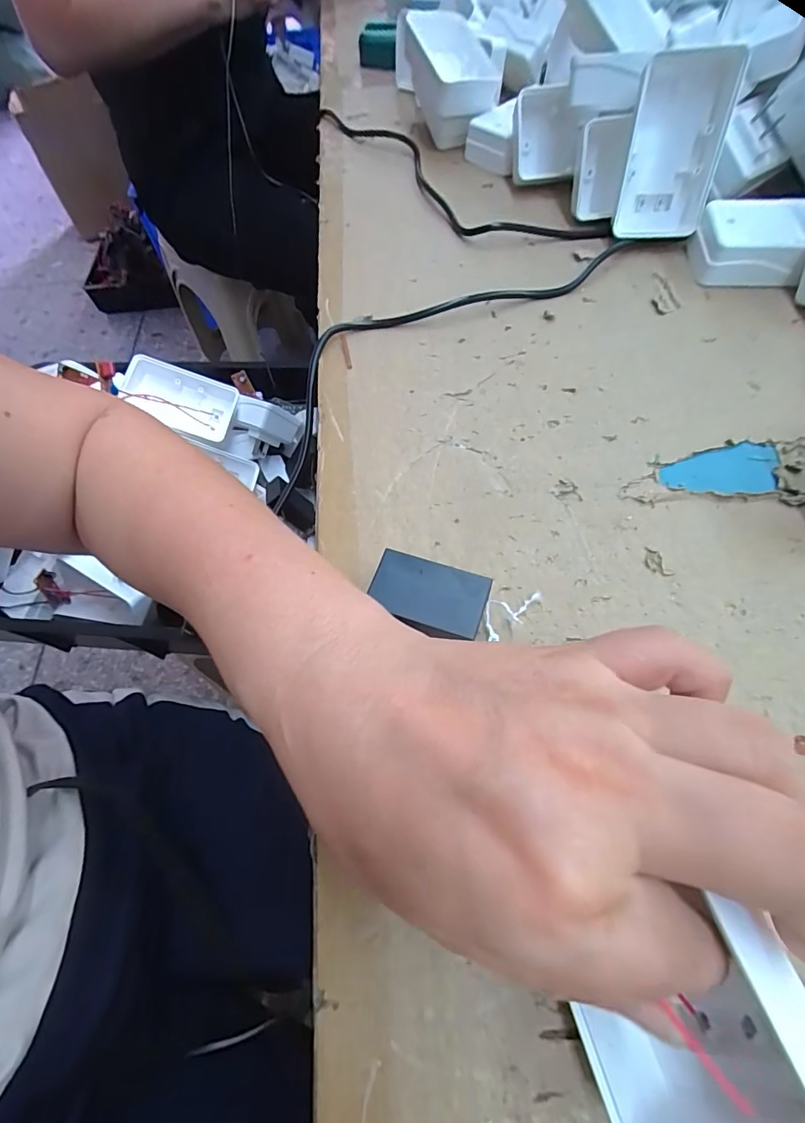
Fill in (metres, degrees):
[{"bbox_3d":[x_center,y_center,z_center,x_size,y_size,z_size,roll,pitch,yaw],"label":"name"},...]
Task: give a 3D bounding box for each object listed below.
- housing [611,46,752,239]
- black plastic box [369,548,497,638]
[{"bbox_3d":[0.172,-0.260,0.296,0.054,0.088,0.029,-2,61,3],"label":"housing"},{"bbox_3d":[0.011,0.016,0.198,0.047,0.019,0.026,17,64,13],"label":"black plastic box"}]

